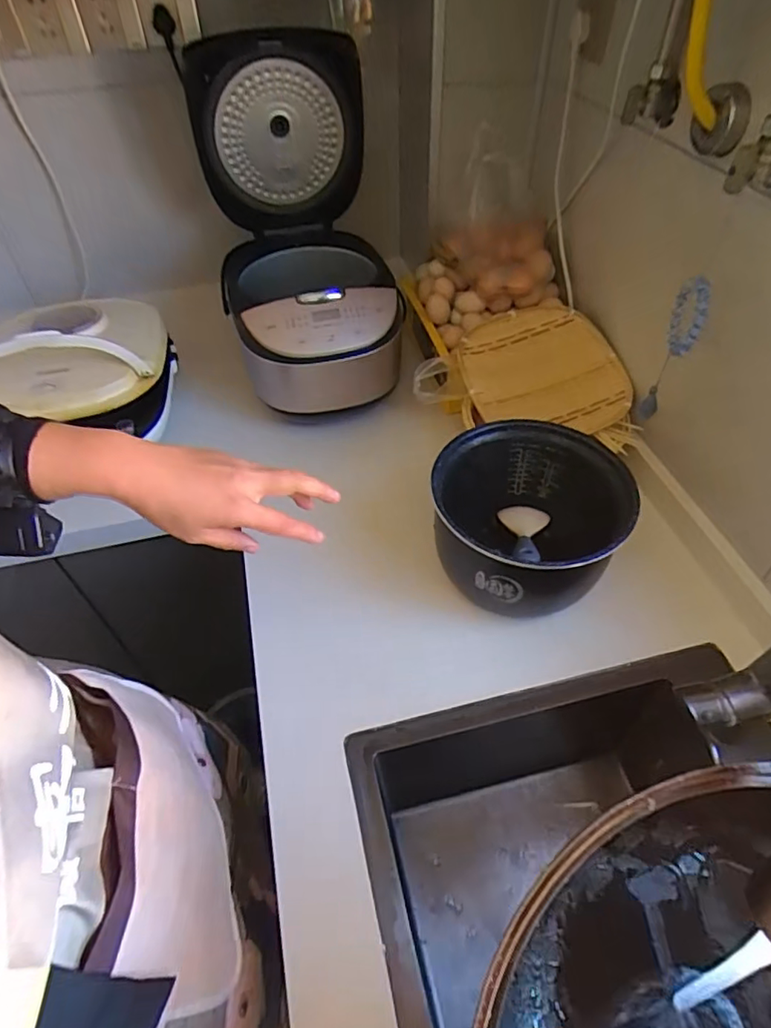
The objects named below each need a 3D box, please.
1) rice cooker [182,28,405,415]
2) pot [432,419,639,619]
[{"bbox_3d":[-0.131,-0.429,0.847,0.260,0.394,0.378,-10,50,-6],"label":"rice cooker"},{"bbox_3d":[0.167,0.012,0.696,0.209,0.145,0.221,-1,49,1],"label":"pot"}]

